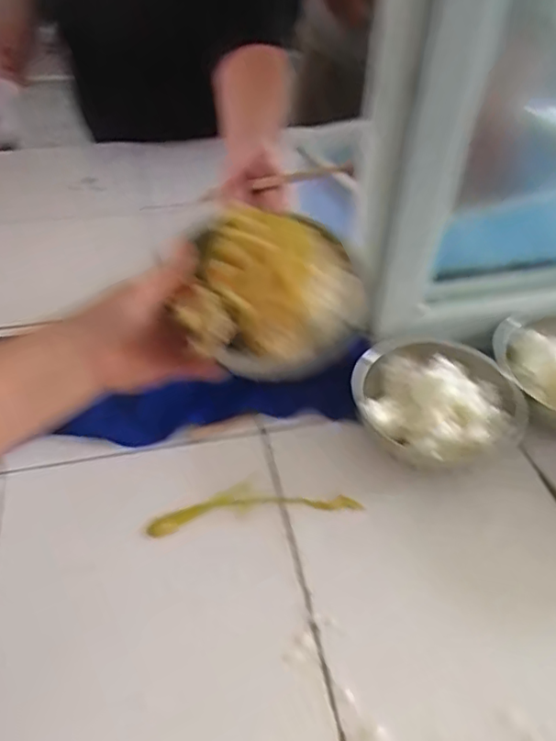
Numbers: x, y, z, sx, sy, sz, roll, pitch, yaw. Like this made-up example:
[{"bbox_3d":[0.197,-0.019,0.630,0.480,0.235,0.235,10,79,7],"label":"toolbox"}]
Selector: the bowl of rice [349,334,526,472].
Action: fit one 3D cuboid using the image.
[{"bbox_3d":[0.147,0.038,0.579,0.141,0.080,0.147,1,44,-1],"label":"bowl of rice"}]

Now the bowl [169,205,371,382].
[{"bbox_3d":[-0.001,-0.062,0.449,0.131,0.070,0.120,1,44,-1],"label":"bowl"}]

